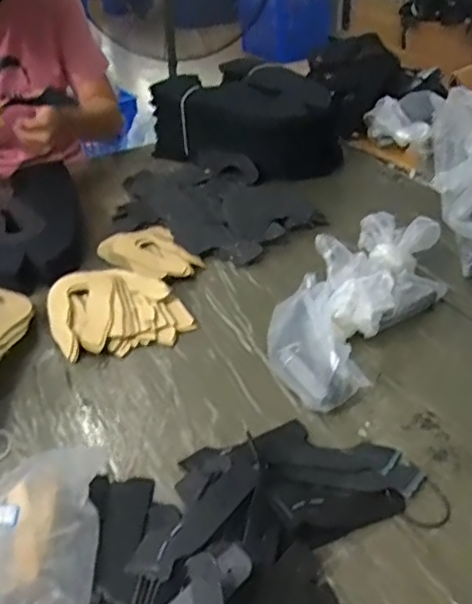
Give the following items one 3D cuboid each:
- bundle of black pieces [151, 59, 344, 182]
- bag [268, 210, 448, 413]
[{"bbox_3d":[0.030,-0.326,1.090,0.337,0.143,0.179,22,42,33],"label":"bundle of black pieces"},{"bbox_3d":[0.139,-0.006,0.699,0.136,0.084,0.303,22,42,33],"label":"bag"}]

